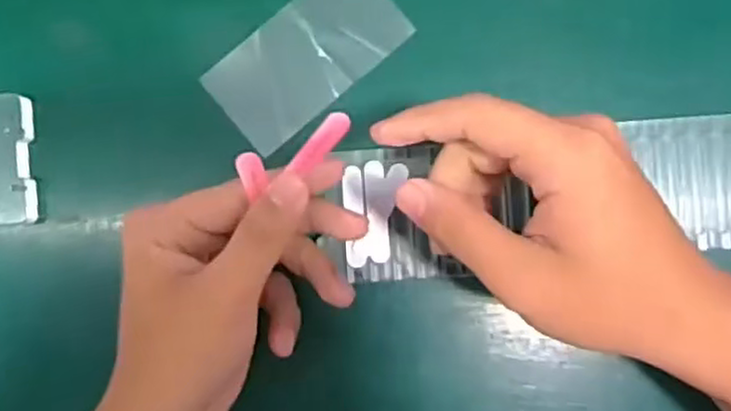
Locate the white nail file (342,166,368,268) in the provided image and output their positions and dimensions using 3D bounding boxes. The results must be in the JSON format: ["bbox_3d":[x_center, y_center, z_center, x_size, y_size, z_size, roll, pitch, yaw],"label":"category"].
[{"bbox_3d":[-0.005,0.006,0.372,0.011,0.006,0.051,-3,90,1],"label":"white nail file"}]

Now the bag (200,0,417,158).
[{"bbox_3d":[-0.030,-0.079,0.385,0.103,0.006,0.053,-42,88,0],"label":"bag"}]

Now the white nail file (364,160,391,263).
[{"bbox_3d":[0.006,0.003,0.370,0.011,0.004,0.051,-5,88,1],"label":"white nail file"}]

